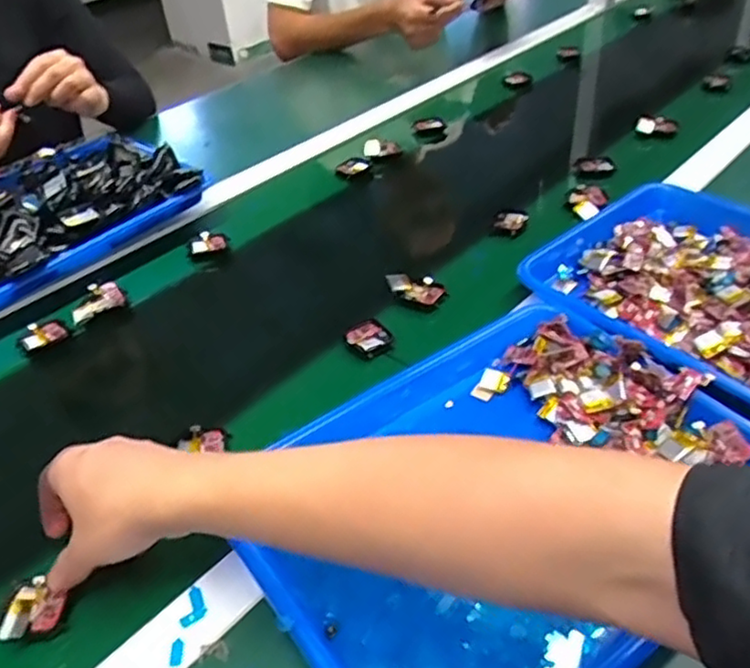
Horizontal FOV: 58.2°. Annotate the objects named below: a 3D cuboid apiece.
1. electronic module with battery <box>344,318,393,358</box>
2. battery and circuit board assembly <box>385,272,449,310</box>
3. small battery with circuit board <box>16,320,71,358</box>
[{"bbox_3d":[-0.007,0.004,0.615,0.041,0.010,0.040,-23,45,-23],"label":"electronic module with battery"},{"bbox_3d":[0.041,-0.043,0.662,0.059,0.018,0.033,19,44,22],"label":"battery and circuit board assembly"},{"bbox_3d":[-0.321,0.002,0.651,0.046,0.013,0.032,-32,49,-31],"label":"small battery with circuit board"}]

